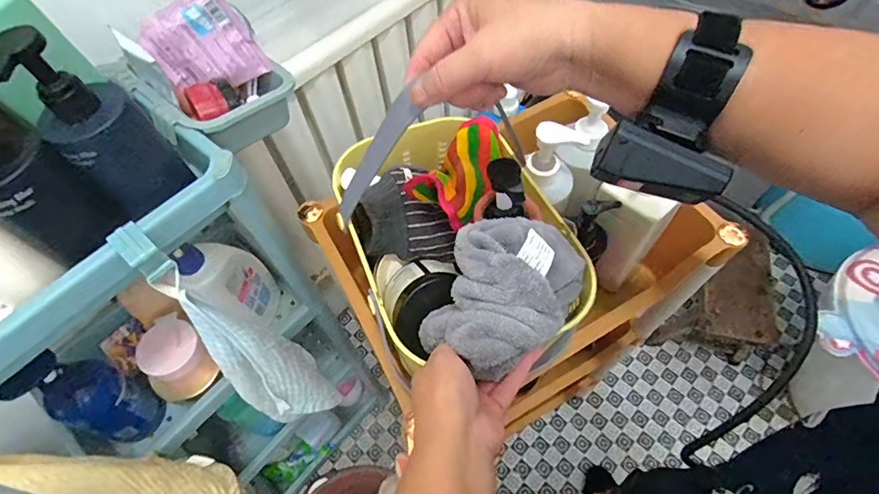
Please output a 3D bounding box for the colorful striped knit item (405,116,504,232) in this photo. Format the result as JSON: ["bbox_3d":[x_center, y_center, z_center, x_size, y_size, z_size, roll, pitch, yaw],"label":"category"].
[{"bbox_3d":[0.024,-0.081,0.441,0.060,0.043,0.118,26,64,18],"label":"colorful striped knit item"}]

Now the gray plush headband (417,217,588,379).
[{"bbox_3d":[0.055,0.031,0.363,0.095,0.077,0.141,38,68,19],"label":"gray plush headband"}]

